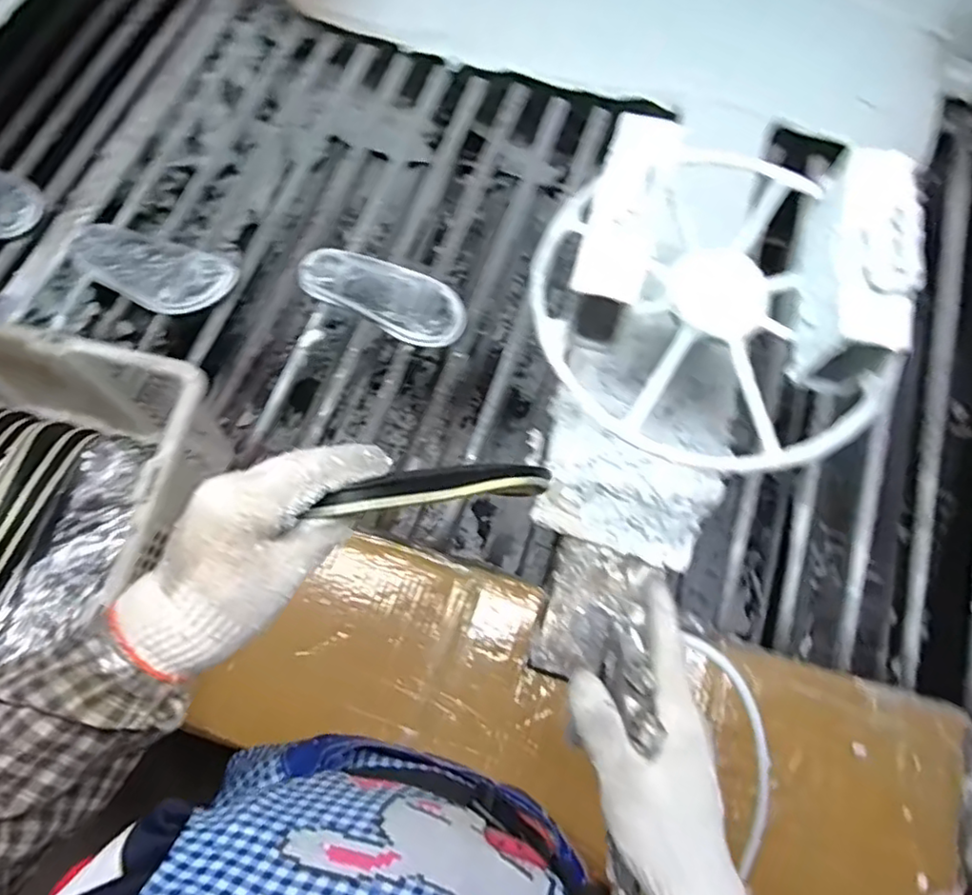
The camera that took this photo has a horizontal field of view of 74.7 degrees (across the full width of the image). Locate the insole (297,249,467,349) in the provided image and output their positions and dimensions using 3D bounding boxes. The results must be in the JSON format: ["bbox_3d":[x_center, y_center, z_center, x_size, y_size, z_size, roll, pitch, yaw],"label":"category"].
[{"bbox_3d":[-0.131,-0.205,0.838,0.232,0.023,0.094,28,73,10],"label":"insole"}]

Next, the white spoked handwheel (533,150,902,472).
[{"bbox_3d":[0.167,-0.109,0.495,0.248,0.028,0.265,0,70,1],"label":"white spoked handwheel"}]

